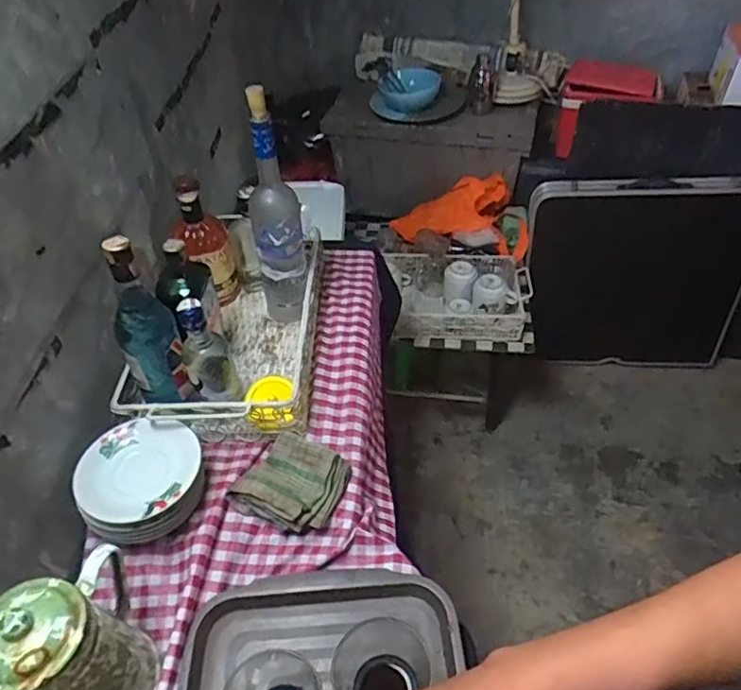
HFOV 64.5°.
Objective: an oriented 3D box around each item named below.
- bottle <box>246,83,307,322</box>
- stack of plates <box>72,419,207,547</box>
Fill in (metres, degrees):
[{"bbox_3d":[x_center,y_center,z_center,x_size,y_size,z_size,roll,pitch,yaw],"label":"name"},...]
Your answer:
[{"bbox_3d":[-0.147,-0.198,0.881,0.077,0.367,0.088,-12,45,-8],"label":"bottle"},{"bbox_3d":[-0.285,0.170,0.740,0.142,0.066,0.140,-2,44,2],"label":"stack of plates"}]

